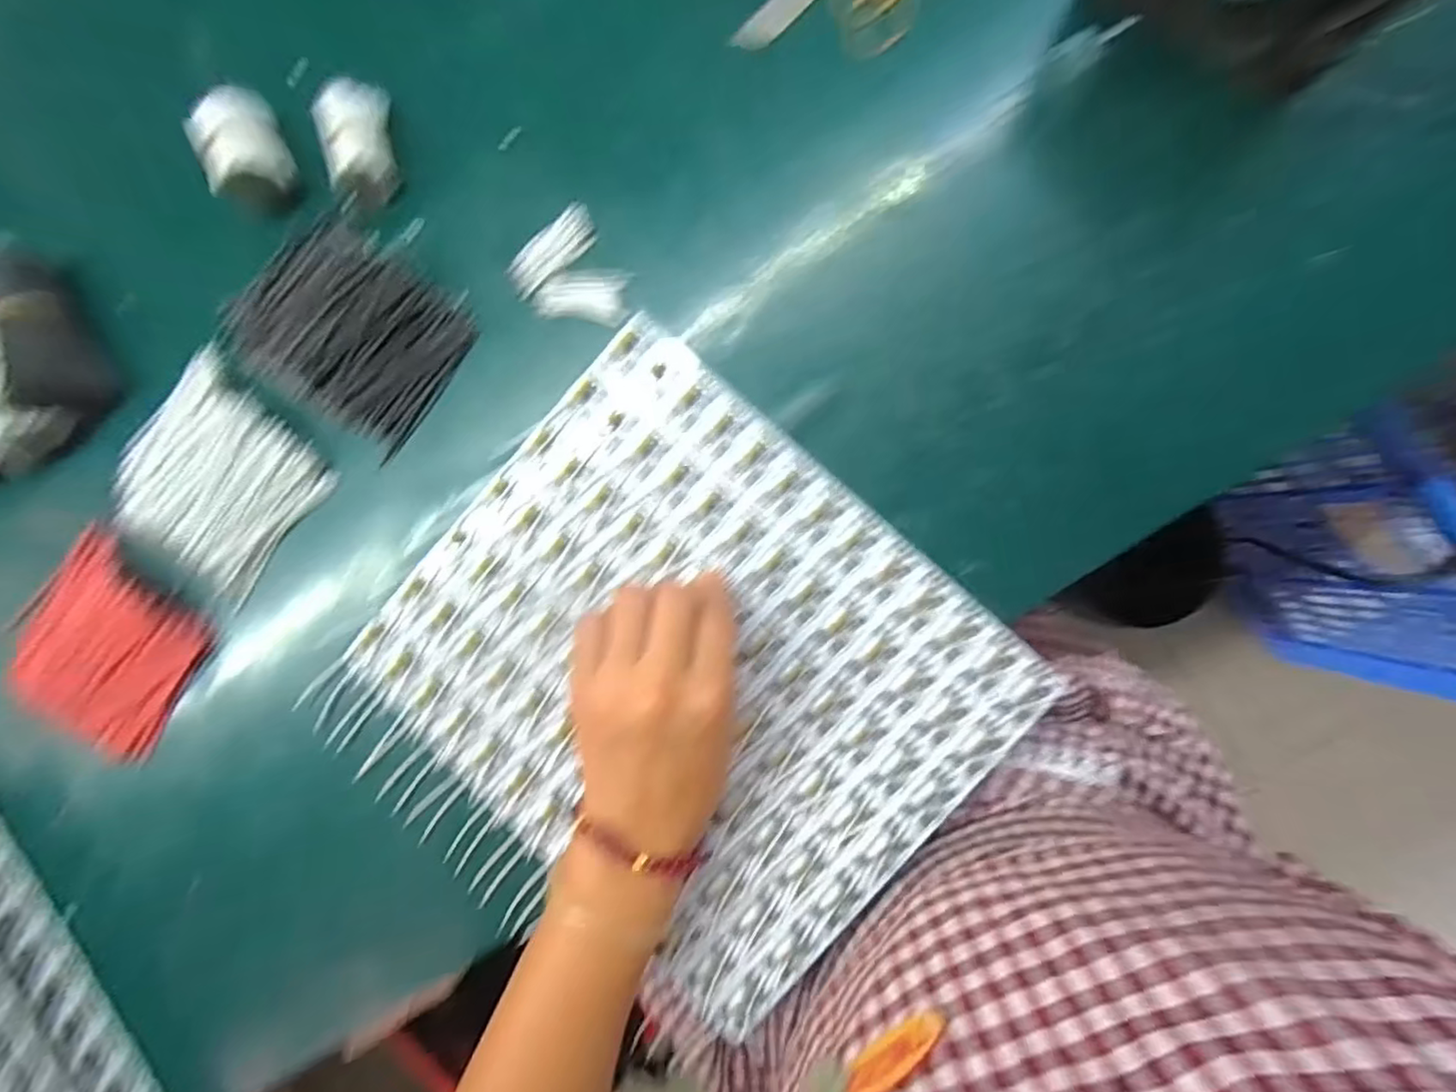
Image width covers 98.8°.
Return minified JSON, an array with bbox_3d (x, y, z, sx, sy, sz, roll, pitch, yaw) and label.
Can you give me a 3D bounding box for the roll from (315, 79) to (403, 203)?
[{"bbox_3d":[-0.198,-0.218,0.334,0.033,0.017,0.060,-7,91,6],"label":"roll"}]

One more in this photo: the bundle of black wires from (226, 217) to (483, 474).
[{"bbox_3d":[-0.209,-0.121,0.340,0.123,0.013,0.091,37,94,4],"label":"bundle of black wires"}]

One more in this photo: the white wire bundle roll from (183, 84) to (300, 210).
[{"bbox_3d":[-0.262,-0.215,0.334,0.036,0.025,0.054,-24,89,6],"label":"white wire bundle roll"}]

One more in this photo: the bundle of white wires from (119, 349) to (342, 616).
[{"bbox_3d":[-0.286,-0.039,0.344,0.106,0.020,0.099,40,95,4],"label":"bundle of white wires"}]

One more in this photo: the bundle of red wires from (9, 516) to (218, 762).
[{"bbox_3d":[-0.357,0.057,0.355,0.109,0.017,0.098,40,95,4],"label":"bundle of red wires"}]

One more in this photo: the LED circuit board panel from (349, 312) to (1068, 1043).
[{"bbox_3d":[-0.017,0.063,0.325,0.289,0.010,0.240,43,92,4],"label":"LED circuit board panel"}]

